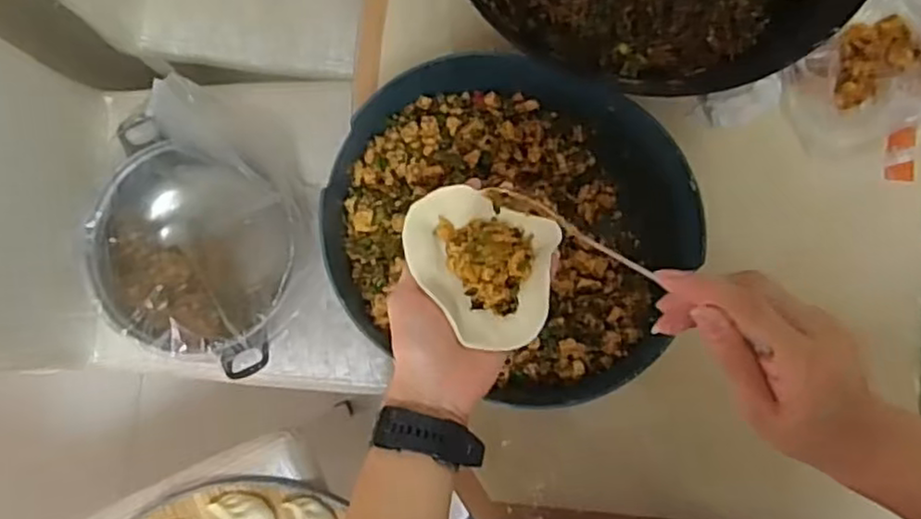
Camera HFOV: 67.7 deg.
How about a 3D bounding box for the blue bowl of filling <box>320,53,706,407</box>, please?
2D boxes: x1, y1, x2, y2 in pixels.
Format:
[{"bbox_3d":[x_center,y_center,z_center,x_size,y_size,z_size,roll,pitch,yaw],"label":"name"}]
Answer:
[{"bbox_3d":[0.038,-0.027,0.573,0.284,0.101,0.254,15,86,2],"label":"blue bowl of filling"}]

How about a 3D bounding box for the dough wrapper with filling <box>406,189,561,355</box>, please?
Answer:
[{"bbox_3d":[0.011,0.004,0.467,0.106,0.032,0.094,20,86,3],"label":"dough wrapper with filling"}]

